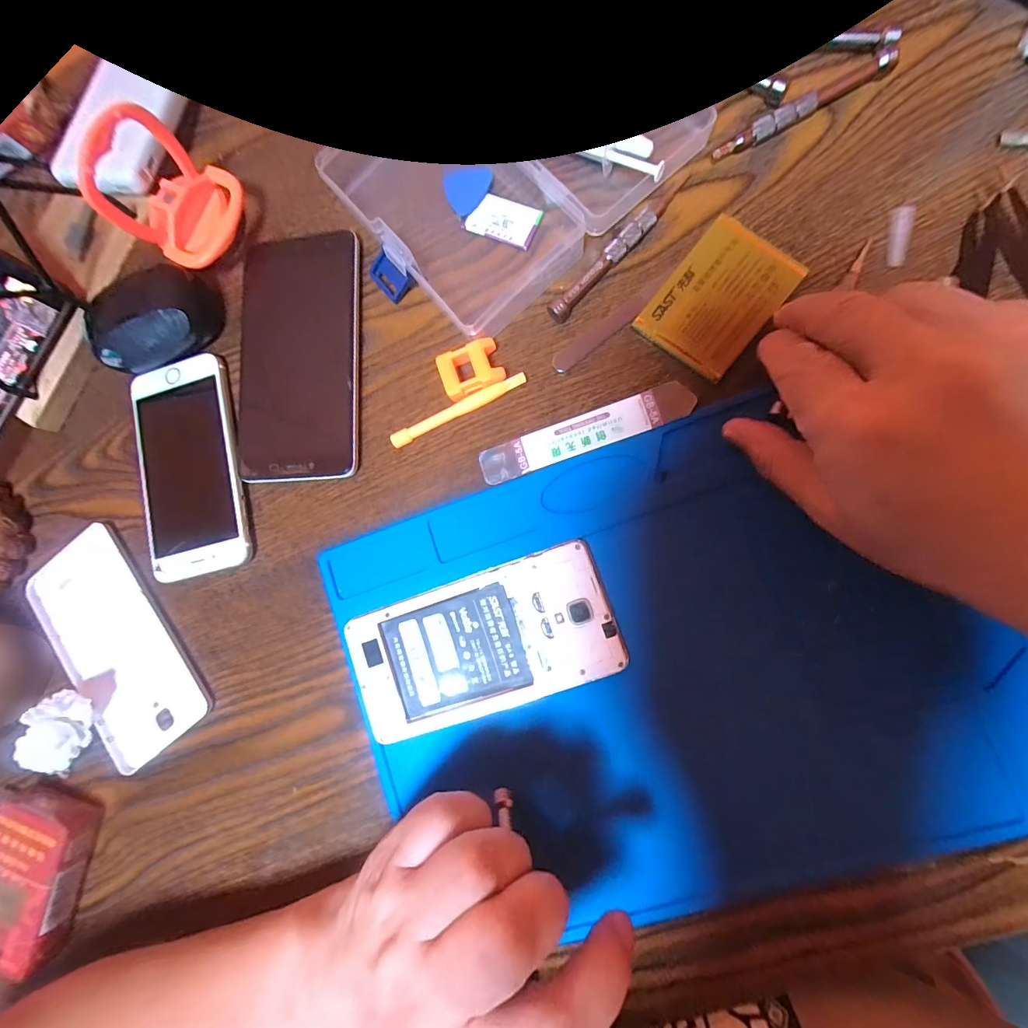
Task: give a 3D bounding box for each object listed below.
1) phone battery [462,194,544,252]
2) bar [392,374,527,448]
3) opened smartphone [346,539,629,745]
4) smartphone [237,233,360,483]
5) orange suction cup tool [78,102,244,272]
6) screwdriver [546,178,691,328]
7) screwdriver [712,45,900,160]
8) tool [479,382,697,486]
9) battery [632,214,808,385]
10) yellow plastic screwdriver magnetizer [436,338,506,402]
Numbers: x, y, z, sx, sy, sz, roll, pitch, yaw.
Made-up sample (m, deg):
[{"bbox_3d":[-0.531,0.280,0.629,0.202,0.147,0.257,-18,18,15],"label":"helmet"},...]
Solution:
[{"bbox_3d":[-0.006,-0.171,0.252,0.040,0.004,0.025,23,89,10],"label":"phone battery"},{"bbox_3d":[-0.031,-0.059,0.249,0.083,0.007,0.008,-25,82,6],"label":"bar"},{"bbox_3d":[-0.018,0.068,0.234,0.139,0.010,0.070,-21,83,7],"label":"opened smartphone"},{"bbox_3d":[-0.130,-0.095,0.264,0.074,0.012,0.147,-2,85,9],"label":"smartphone"},{"bbox_3d":[-0.207,-0.190,0.257,0.068,0.061,0.062,-1,85,9],"label":"orange suction cup tool"},{"bbox_3d":[0.057,-0.144,0.239,0.101,0.010,0.011,-45,81,3],"label":"screwdriver"},{"bbox_3d":[0.155,-0.215,0.230,0.100,0.010,0.009,-28,82,6],"label":"screwdriver"},{"bbox_3d":[0.037,-0.044,0.237,0.115,0.005,0.021,-18,83,7],"label":"tool"},{"bbox_3d":[0.108,-0.114,0.231,0.055,0.006,0.076,40,92,10],"label":"battery"},{"bbox_3d":[-0.024,-0.080,0.245,0.034,0.014,0.026,-16,83,7],"label":"yellow plastic screwdriver magnetizer"}]

